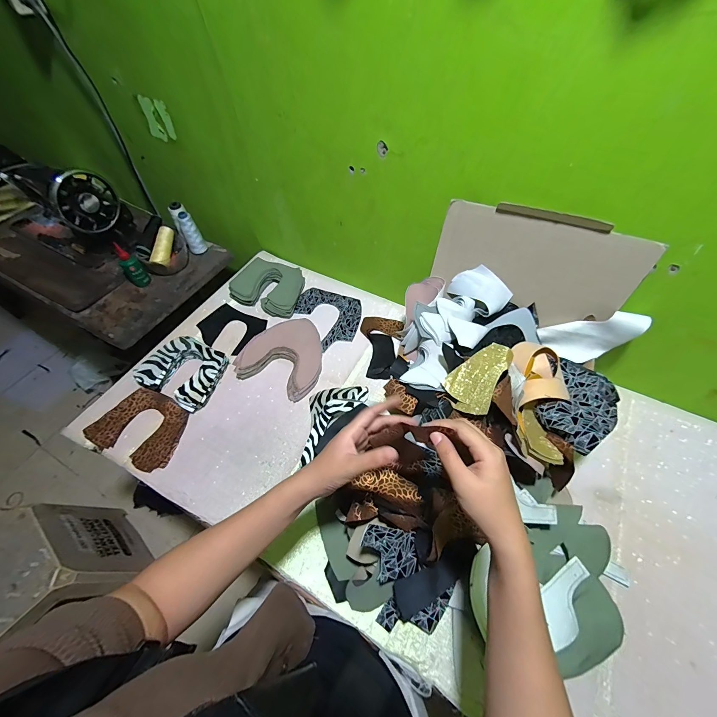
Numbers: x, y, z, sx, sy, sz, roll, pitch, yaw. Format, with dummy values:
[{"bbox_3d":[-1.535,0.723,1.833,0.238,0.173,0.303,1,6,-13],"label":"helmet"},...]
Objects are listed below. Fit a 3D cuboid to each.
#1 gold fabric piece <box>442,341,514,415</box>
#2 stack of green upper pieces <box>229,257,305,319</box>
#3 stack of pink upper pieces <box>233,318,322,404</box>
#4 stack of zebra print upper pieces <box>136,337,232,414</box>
[{"bbox_3d":[0.188,0.028,0.502,0.077,0.016,0.127,14,64,39],"label":"gold fabric piece"},{"bbox_3d":[-0.225,-0.182,0.801,0.166,0.049,0.135,17,58,10],"label":"stack of green upper pieces"},{"bbox_3d":[-0.158,-0.010,0.696,0.174,0.029,0.178,22,59,13],"label":"stack of pink upper pieces"},{"bbox_3d":[-0.369,0.025,0.667,0.164,0.046,0.138,20,58,12],"label":"stack of zebra print upper pieces"}]

